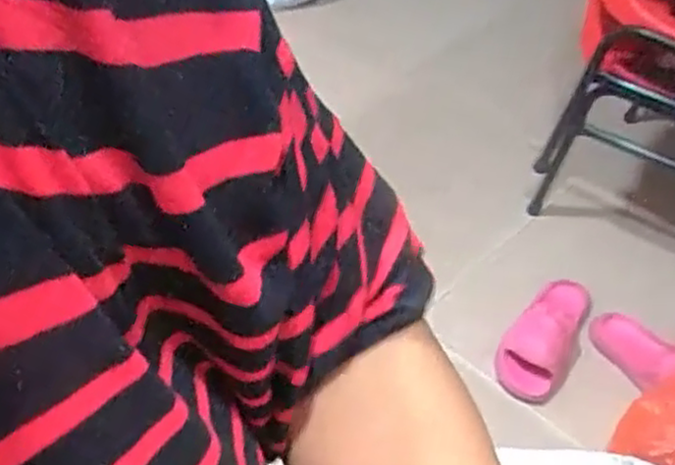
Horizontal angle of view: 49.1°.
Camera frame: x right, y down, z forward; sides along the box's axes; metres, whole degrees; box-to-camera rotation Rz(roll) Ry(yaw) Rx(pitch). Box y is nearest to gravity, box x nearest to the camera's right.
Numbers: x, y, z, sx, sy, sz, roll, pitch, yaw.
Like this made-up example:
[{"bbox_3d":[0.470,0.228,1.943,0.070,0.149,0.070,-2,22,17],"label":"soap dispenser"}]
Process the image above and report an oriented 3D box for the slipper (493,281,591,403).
[{"bbox_3d":[0.328,0.146,1.118,0.102,0.085,0.232,30,53,29],"label":"slipper"}]

